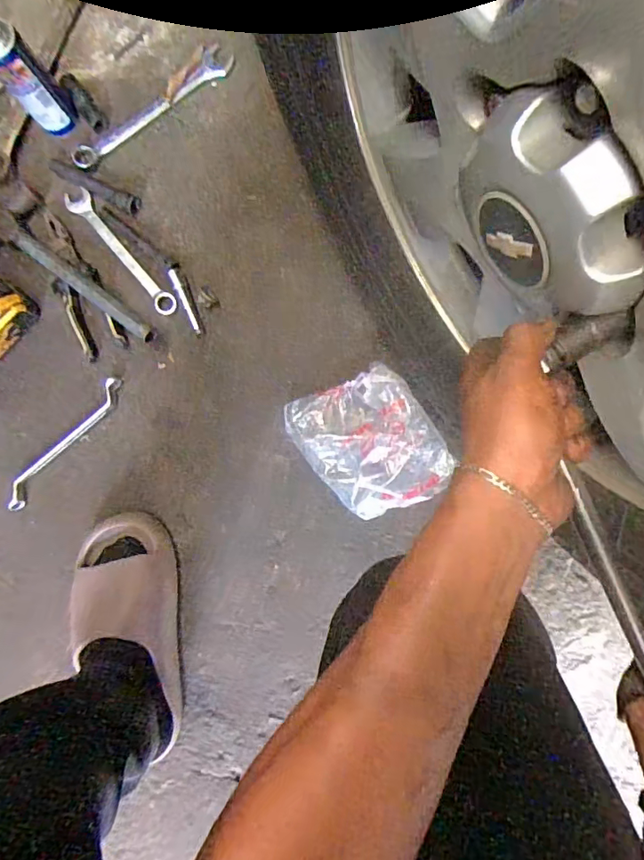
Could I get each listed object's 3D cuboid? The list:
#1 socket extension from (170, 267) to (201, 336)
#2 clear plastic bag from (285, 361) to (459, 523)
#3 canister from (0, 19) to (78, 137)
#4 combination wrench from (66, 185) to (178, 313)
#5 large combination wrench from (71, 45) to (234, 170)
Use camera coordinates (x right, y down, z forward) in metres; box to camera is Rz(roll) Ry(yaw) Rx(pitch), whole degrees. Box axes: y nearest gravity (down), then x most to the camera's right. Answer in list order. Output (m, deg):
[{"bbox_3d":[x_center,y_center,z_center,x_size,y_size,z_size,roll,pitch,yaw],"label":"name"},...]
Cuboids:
[{"bbox_3d":[-0.176,-0.166,0.658,0.011,0.007,0.091,-24,85,-1],"label":"socket extension"},{"bbox_3d":[0.057,0.016,0.641,0.151,0.046,0.184,-33,85,-1],"label":"clear plastic bag"},{"bbox_3d":[-0.365,-0.433,0.628,0.055,0.156,0.057,-35,85,-2],"label":"canister"},{"bbox_3d":[-0.268,-0.239,0.684,0.031,0.013,0.219,-40,85,-2],"label":"combination wrench"},{"bbox_3d":[-0.233,-0.437,0.699,0.251,0.012,0.041,-35,85,-2],"label":"large combination wrench"}]

